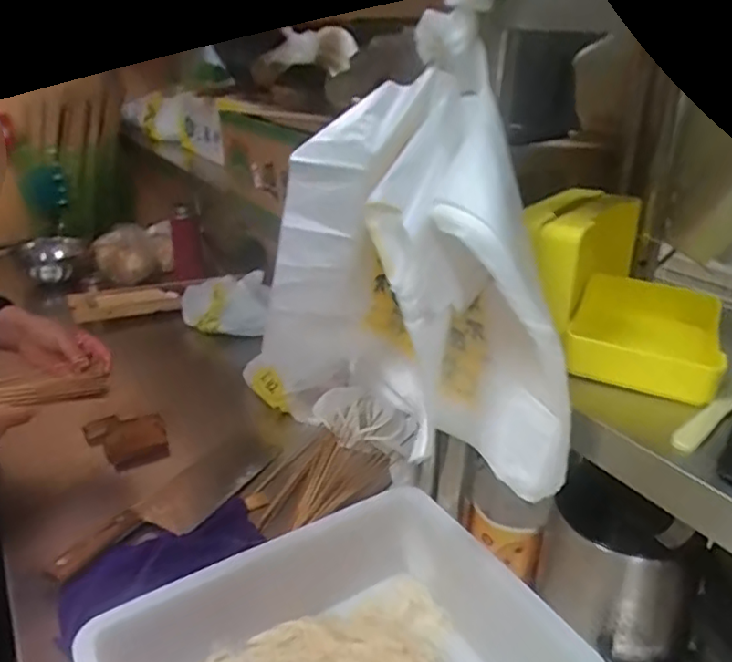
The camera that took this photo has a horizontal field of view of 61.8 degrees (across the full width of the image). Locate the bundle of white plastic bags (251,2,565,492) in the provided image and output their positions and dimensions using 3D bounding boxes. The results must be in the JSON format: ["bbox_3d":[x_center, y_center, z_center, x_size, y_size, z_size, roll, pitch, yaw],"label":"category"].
[{"bbox_3d":[0.048,-0.053,0.494,0.252,0.298,0.136,12,28,22],"label":"bundle of white plastic bags"}]

